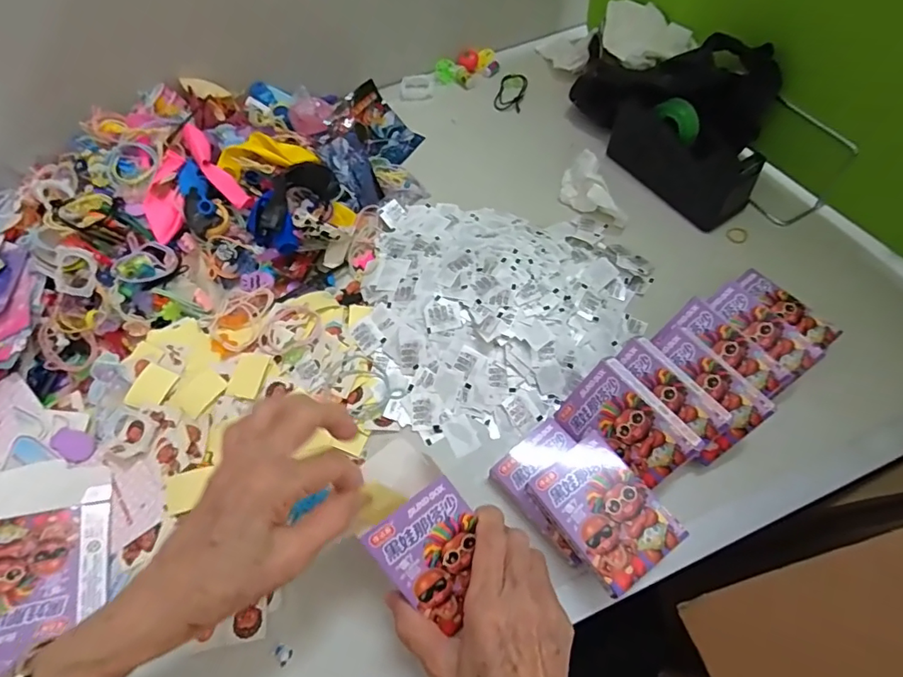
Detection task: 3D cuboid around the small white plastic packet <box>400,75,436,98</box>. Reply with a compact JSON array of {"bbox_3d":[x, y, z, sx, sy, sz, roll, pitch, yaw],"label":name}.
[{"bbox_3d":[-0.043,-0.324,0.638,0.043,0.009,0.033,-4,61,1],"label":"small white plastic packet"}]

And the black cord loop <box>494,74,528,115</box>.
[{"bbox_3d":[0.076,-0.311,0.628,0.034,0.010,0.061,14,63,10],"label":"black cord loop"}]

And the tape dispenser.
[{"bbox_3d":[0.236,-0.191,0.511,0.053,0.076,0.153,-33,65,-14],"label":"tape dispenser"}]

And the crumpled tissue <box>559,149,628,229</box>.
[{"bbox_3d":[0.144,-0.155,0.519,0.038,0.039,0.088,-23,63,-10],"label":"crumpled tissue"}]

